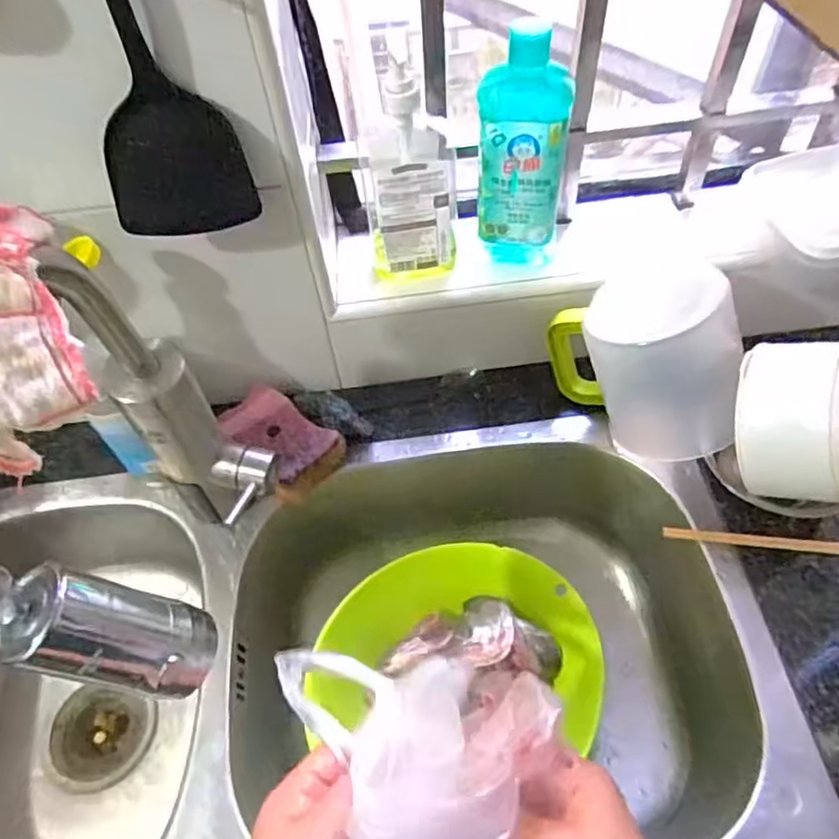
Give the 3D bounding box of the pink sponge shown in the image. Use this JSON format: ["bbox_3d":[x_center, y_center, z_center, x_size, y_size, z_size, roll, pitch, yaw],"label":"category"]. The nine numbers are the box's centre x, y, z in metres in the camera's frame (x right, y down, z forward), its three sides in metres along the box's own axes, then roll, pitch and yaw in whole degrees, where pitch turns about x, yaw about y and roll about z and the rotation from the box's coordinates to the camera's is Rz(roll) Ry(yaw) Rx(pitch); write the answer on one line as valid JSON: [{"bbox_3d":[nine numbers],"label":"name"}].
[{"bbox_3d":[-0.133,0.018,0.616,0.104,0.044,0.074,38,67,25],"label":"pink sponge"}]

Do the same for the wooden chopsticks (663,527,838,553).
[{"bbox_3d":[0.312,0.105,0.544,0.202,0.011,0.013,5,57,8],"label":"wooden chopsticks"}]

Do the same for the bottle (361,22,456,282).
[{"bbox_3d":[-0.010,-0.210,0.548,0.077,0.198,0.048,-12,55,-4],"label":"bottle"}]

